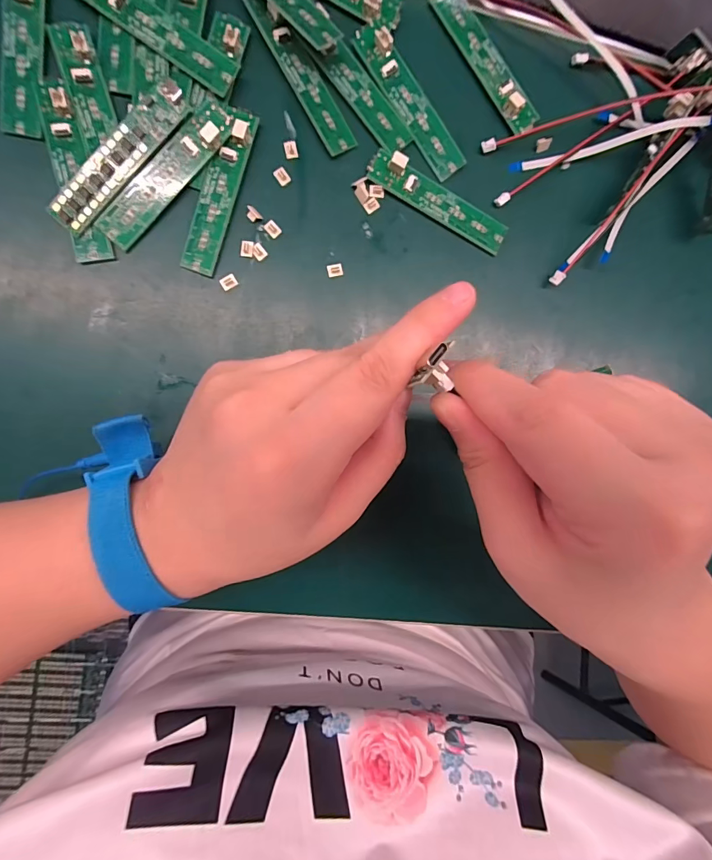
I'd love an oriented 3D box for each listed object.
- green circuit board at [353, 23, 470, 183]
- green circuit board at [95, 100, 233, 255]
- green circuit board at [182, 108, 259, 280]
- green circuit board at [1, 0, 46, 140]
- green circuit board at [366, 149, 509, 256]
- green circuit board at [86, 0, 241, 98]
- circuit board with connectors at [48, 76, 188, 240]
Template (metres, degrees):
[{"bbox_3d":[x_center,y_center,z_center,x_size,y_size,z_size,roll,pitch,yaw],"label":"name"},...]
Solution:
[{"bbox_3d":[0.030,-0.175,0.212,0.018,0.008,0.083,-39,99,-3],"label":"green circuit board"},{"bbox_3d":[-0.093,-0.126,0.197,0.019,0.009,0.084,41,94,-24],"label":"green circuit board"},{"bbox_3d":[-0.070,-0.121,0.202,0.018,0.009,0.083,18,92,-10],"label":"green circuit board"},{"bbox_3d":[-0.155,-0.181,0.185,0.018,0.007,0.081,7,94,-9],"label":"green circuit board"},{"bbox_3d":[0.046,-0.125,0.219,0.084,0.010,0.018,25,91,-10],"label":"green circuit board"},{"bbox_3d":[-0.096,-0.194,0.191,0.082,0.007,0.018,32,90,-10],"label":"green circuit board"},{"bbox_3d":[-0.113,-0.130,0.191,0.082,0.004,0.017,-45,110,5],"label":"circuit board with connectors"}]

